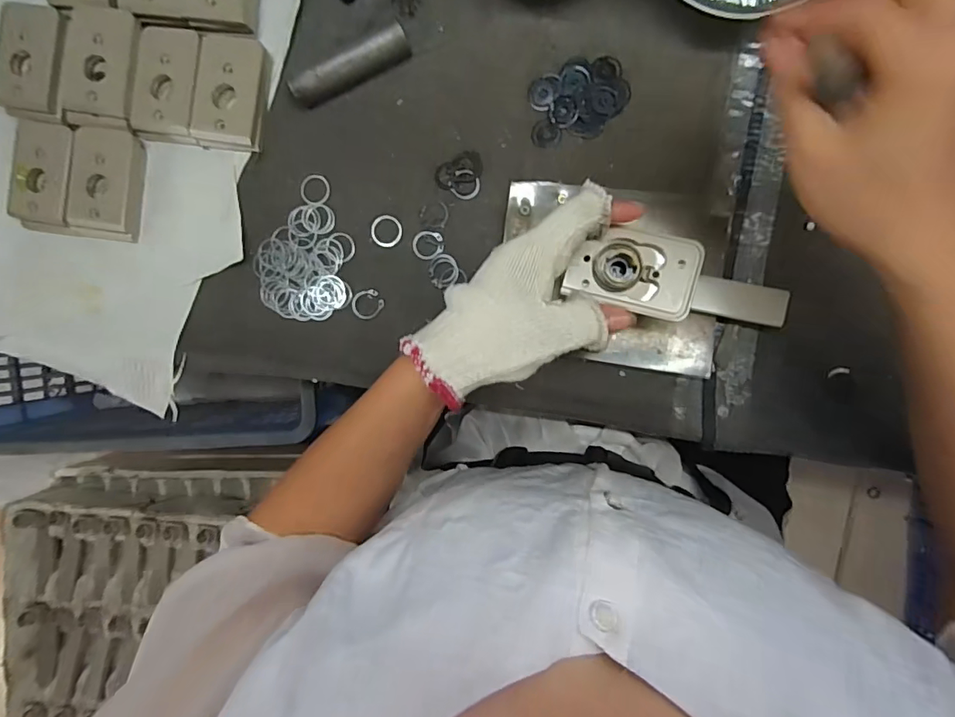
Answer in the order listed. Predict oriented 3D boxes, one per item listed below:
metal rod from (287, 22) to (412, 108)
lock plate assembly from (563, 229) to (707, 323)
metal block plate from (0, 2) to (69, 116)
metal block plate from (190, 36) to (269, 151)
[{"bbox_3d":[-0.095,-0.218,0.376,0.094,0.027,0.019,-24,91,8],"label":"metal rod"},{"bbox_3d":[0.097,-0.054,0.310,0.074,0.016,0.048,14,96,6],"label":"lock plate assembly"},{"bbox_3d":[-0.345,-0.232,0.384,0.054,0.011,0.078,11,95,6],"label":"metal block plate"},{"bbox_3d":[-0.191,-0.204,0.386,0.051,0.017,0.081,7,95,7],"label":"metal block plate"}]

